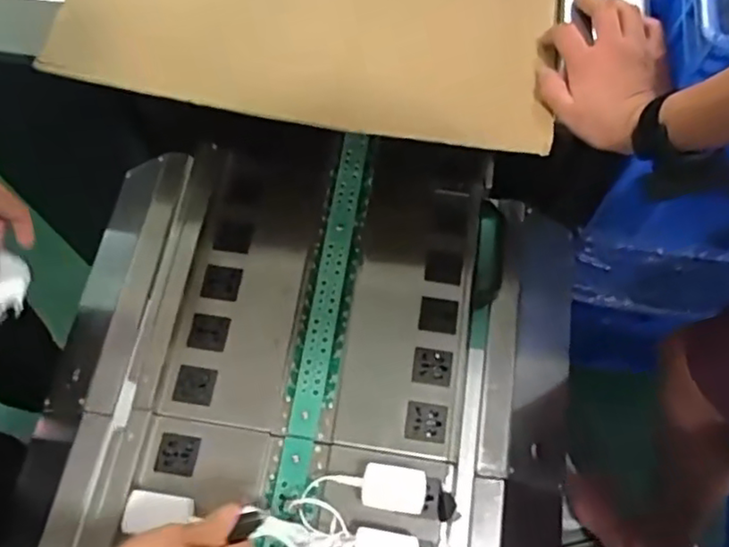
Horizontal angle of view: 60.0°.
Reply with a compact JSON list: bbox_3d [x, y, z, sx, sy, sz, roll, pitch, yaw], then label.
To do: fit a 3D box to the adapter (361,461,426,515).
[{"bbox_3d":[0.028,0.215,0.629,0.061,0.042,0.043,5,67,2],"label":"adapter"}]

